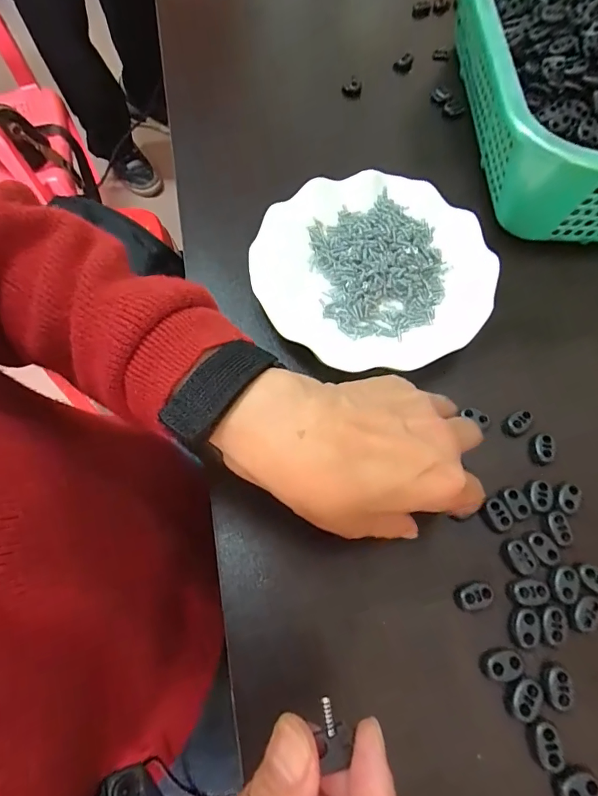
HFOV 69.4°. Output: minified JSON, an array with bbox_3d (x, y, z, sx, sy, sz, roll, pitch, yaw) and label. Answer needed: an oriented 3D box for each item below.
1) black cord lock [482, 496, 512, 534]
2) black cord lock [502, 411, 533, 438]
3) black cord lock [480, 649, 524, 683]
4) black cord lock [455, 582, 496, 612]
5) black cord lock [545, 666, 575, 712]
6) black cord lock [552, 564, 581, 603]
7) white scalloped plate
[{"bbox_3d":[0.125,0.074,0.272,0.013,0.007,0.020,-14,67,-8],"label":"black cord lock"},{"bbox_3d":[0.151,0.017,0.299,0.017,0.013,0.013,-38,72,-17],"label":"black cord lock"},{"bbox_3d":[0.113,0.148,0.239,0.020,0.009,0.014,-18,67,-9],"label":"black cord lock"},{"bbox_3d":[0.103,0.117,0.253,0.020,0.009,0.015,-14,67,-7],"label":"black cord lock"},{"bbox_3d":[0.141,0.156,0.232,0.011,0.006,0.020,7,66,2],"label":"black cord lock"},{"bbox_3d":[0.158,0.109,0.252,0.013,0.004,0.020,12,66,4],"label":"black cord lock"},{"bbox_3d":[0.056,-0.104,0.338,0.176,0.023,0.170,0,65,-1],"label":"white scalloped plate"}]

